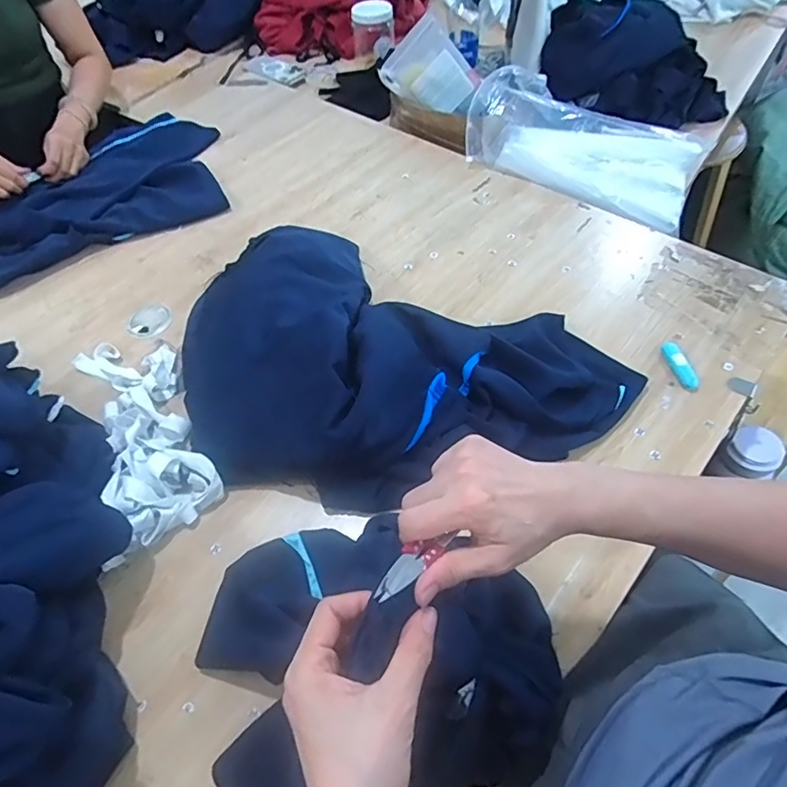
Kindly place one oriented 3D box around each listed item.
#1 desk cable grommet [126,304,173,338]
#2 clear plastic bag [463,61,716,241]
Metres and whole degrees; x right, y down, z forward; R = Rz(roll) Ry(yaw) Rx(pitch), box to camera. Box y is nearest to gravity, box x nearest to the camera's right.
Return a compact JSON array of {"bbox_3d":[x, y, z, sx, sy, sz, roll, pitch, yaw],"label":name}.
[{"bbox_3d":[-0.361,-0.108,0.762,0.066,0.007,0.063,-2,56,3],"label":"desk cable grommet"},{"bbox_3d":[0.327,-0.436,0.886,0.384,0.107,0.224,22,60,18],"label":"clear plastic bag"}]

